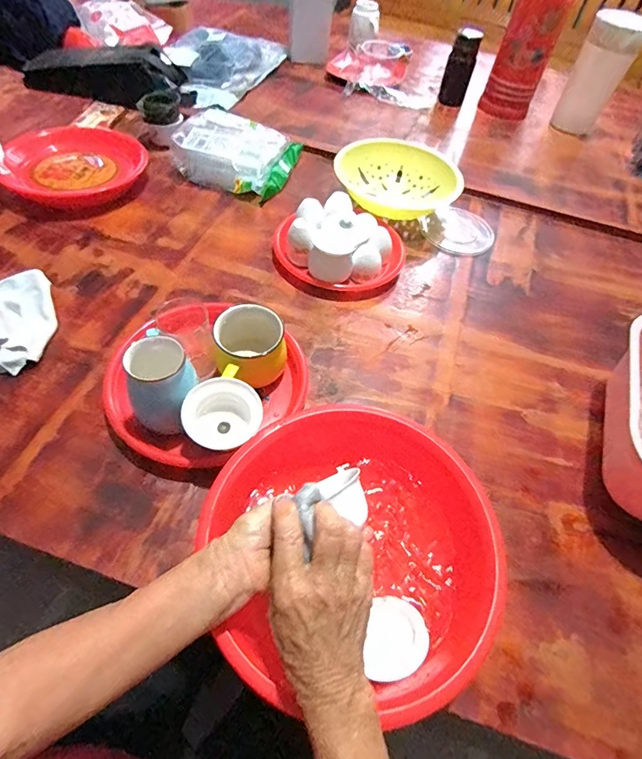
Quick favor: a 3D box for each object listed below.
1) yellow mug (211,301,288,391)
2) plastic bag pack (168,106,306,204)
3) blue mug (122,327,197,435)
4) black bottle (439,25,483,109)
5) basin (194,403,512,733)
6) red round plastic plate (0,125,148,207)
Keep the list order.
[{"bbox_3d":[-0.095,-0.037,0.563,0.087,0.080,0.095,3,54,-4],"label":"yellow mug"},{"bbox_3d":[-0.167,-0.469,0.866,0.218,0.070,0.204,20,55,9],"label":"plastic bag pack"},{"bbox_3d":[-0.186,0.012,0.496,0.076,0.108,0.067,-36,65,-27],"label":"blue mug"},{"bbox_3d":[0.357,-0.800,1.093,0.067,0.153,0.061,19,55,8],"label":"black bottle"},{"bbox_3d":[0.030,0.167,0.422,0.257,0.082,0.268,3,54,-4],"label":"basin"},{"bbox_3d":[-0.451,-0.410,0.798,0.236,0.042,0.242,-11,56,-13],"label":"red round plastic plate"}]

